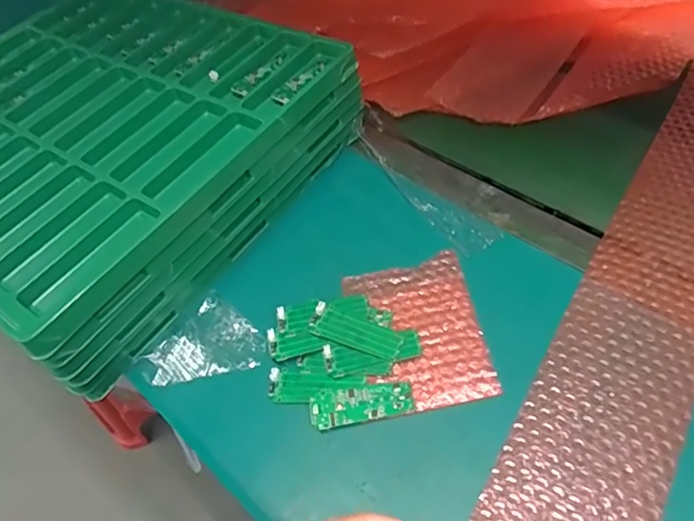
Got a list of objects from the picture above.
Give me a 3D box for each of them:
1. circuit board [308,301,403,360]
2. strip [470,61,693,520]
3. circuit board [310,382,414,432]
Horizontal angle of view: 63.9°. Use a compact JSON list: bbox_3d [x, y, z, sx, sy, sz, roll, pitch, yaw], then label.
[{"bbox_3d":[0.007,0.056,0.434,0.073,0.011,0.025,15,57,19],"label":"circuit board"},{"bbox_3d":[0.240,0.013,0.424,0.096,0.014,0.578,27,63,21],"label":"strip"},{"bbox_3d":[0.011,0.104,0.405,0.073,0.004,0.026,-13,53,0],"label":"circuit board"}]

